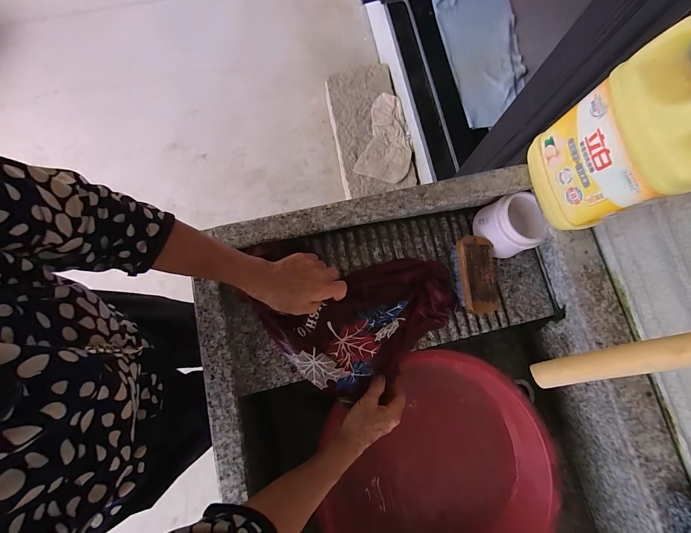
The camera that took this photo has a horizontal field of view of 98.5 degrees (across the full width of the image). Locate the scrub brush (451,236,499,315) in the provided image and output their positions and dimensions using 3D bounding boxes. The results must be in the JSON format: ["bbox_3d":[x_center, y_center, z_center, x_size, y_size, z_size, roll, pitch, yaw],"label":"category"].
[{"bbox_3d":[0.217,0.014,0.497,0.062,0.041,0.126,-3,80,-2],"label":"scrub brush"}]

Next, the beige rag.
[{"bbox_3d":[0.174,-0.510,1.177,0.197,0.033,0.365,16,80,2],"label":"beige rag"}]

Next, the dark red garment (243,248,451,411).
[{"bbox_3d":[0.017,0.091,0.449,0.296,0.077,0.220,3,80,-1],"label":"dark red garment"}]

